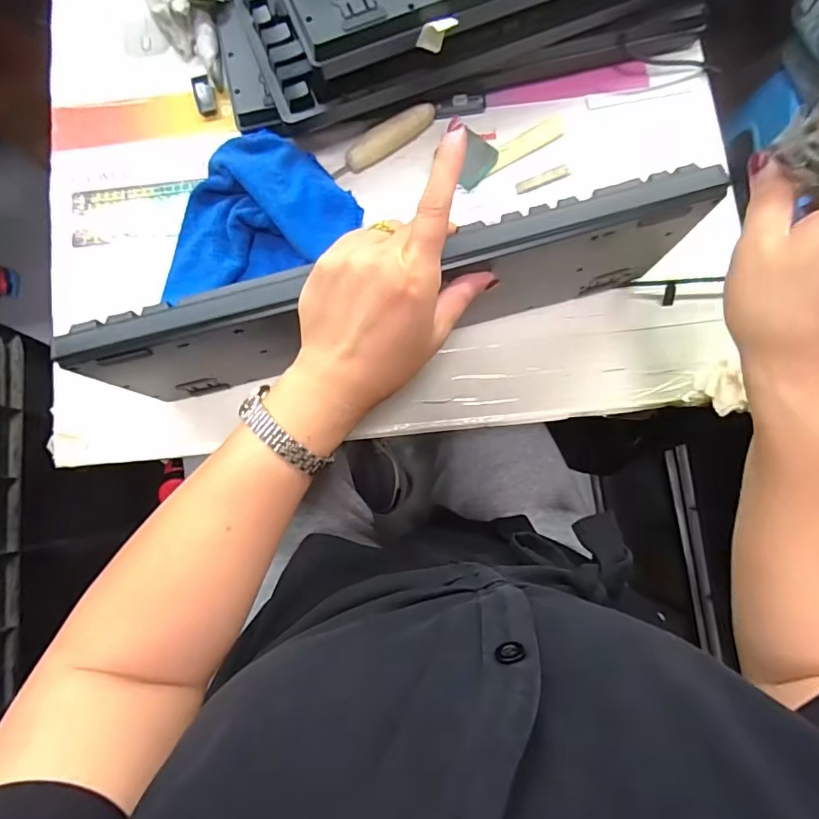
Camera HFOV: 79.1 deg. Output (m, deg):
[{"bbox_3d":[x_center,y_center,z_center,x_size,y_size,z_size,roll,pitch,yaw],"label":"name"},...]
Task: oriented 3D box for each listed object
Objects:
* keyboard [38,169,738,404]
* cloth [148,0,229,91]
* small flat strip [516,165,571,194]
[{"bbox_3d":[-0.012,-0.083,0.362,0.429,0.155,0.029,-14,82,2],"label":"keyboard"},{"bbox_3d":[-0.204,-0.380,0.468,0.076,0.042,0.111,15,82,3],"label":"cloth"},{"bbox_3d":[0.125,-0.215,0.462,0.052,0.004,0.011,-22,82,-2],"label":"small flat strip"}]

